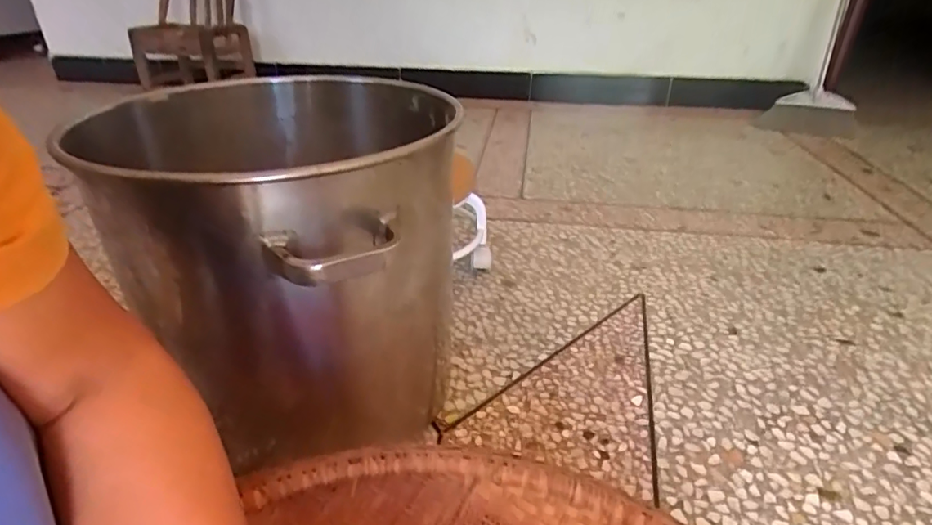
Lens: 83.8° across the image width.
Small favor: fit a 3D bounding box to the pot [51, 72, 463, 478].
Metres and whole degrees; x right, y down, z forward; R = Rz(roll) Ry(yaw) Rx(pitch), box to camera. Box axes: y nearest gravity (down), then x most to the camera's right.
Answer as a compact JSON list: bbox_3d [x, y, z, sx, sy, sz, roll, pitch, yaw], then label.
[{"bbox_3d":[-0.216,-0.002,0.670,0.373,0.396,0.446,-1,31,-5],"label":"pot"}]

